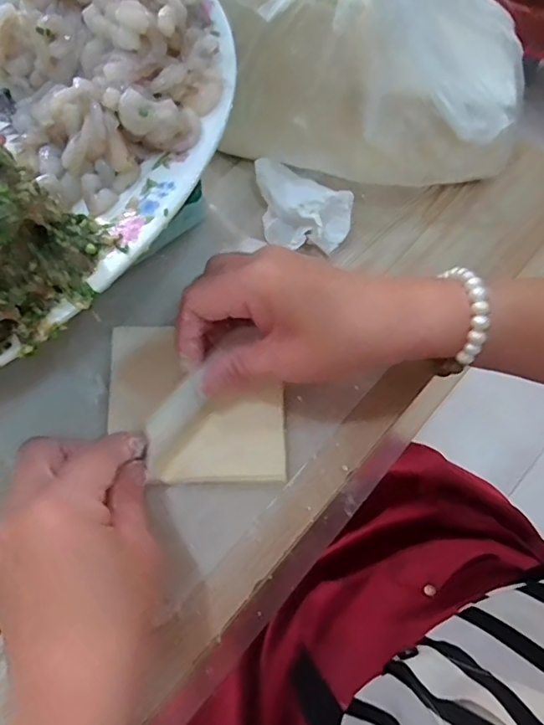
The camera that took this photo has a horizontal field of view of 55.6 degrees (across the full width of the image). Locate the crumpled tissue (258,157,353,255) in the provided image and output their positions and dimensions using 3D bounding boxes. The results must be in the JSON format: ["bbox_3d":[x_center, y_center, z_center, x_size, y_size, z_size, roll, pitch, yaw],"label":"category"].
[{"bbox_3d":[0.017,-0.100,0.342,0.068,0.027,0.044,20,69,7],"label":"crumpled tissue"}]

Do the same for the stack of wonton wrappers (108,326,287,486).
[{"bbox_3d":[-0.043,0.023,0.301,0.099,0.015,0.090,-1,68,-2],"label":"stack of wonton wrappers"}]

